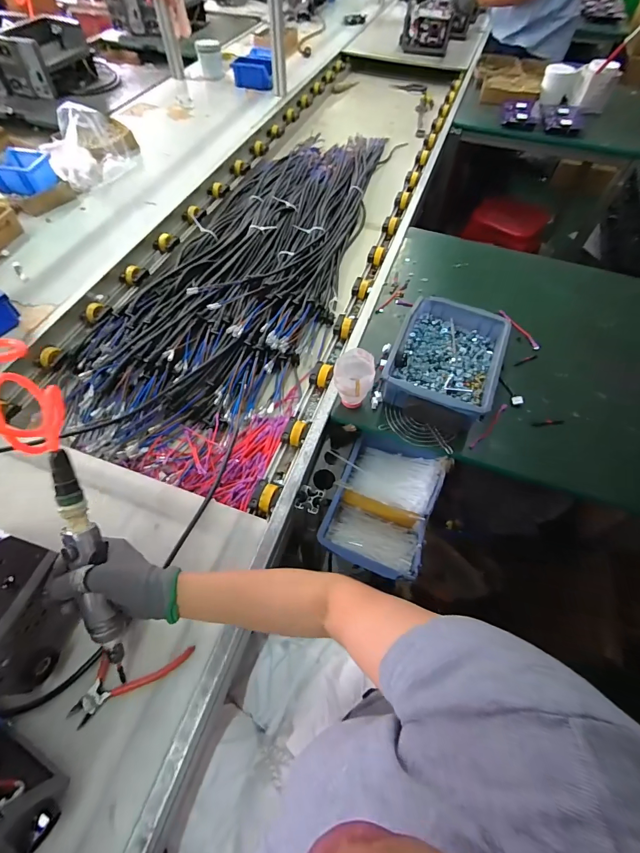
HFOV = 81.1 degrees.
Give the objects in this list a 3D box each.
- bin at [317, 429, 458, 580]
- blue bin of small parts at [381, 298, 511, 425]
[{"bbox_3d":[0.118,0.138,0.686,0.167,0.107,0.231,21,60,11],"label":"bin"},{"bbox_3d":[0.234,-0.122,0.696,0.183,0.075,0.264,22,60,11],"label":"blue bin of small parts"}]

